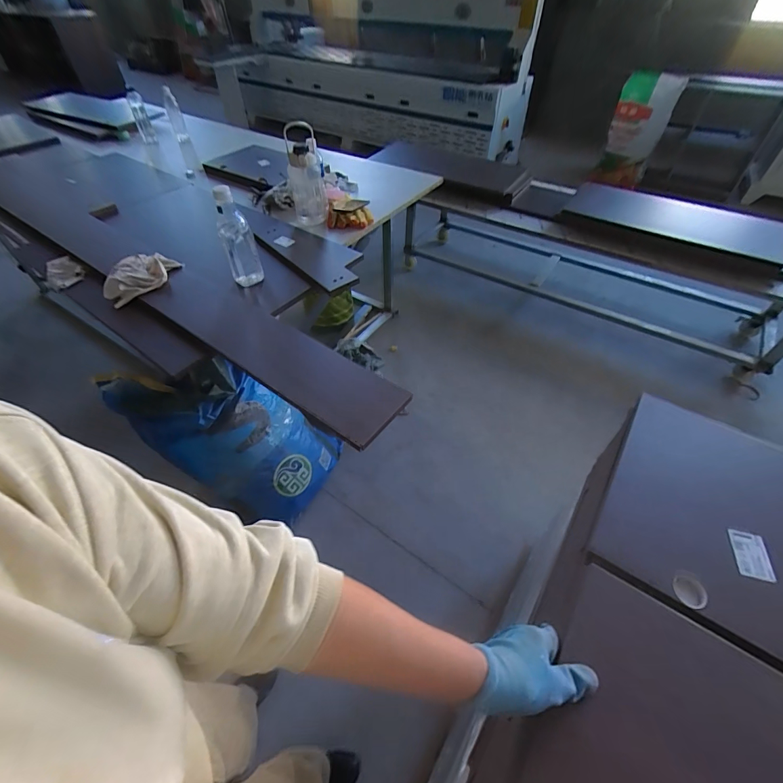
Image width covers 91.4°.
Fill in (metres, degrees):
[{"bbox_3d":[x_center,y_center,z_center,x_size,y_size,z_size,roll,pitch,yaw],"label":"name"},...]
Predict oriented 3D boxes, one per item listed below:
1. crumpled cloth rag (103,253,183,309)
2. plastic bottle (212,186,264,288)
[{"bbox_3d":[-0.686,-0.321,1.058,0.126,0.060,0.201,34,52,26],"label":"crumpled cloth rag"},{"bbox_3d":[-0.409,-0.403,1.027,0.089,0.255,0.066,-10,47,-15],"label":"plastic bottle"}]

